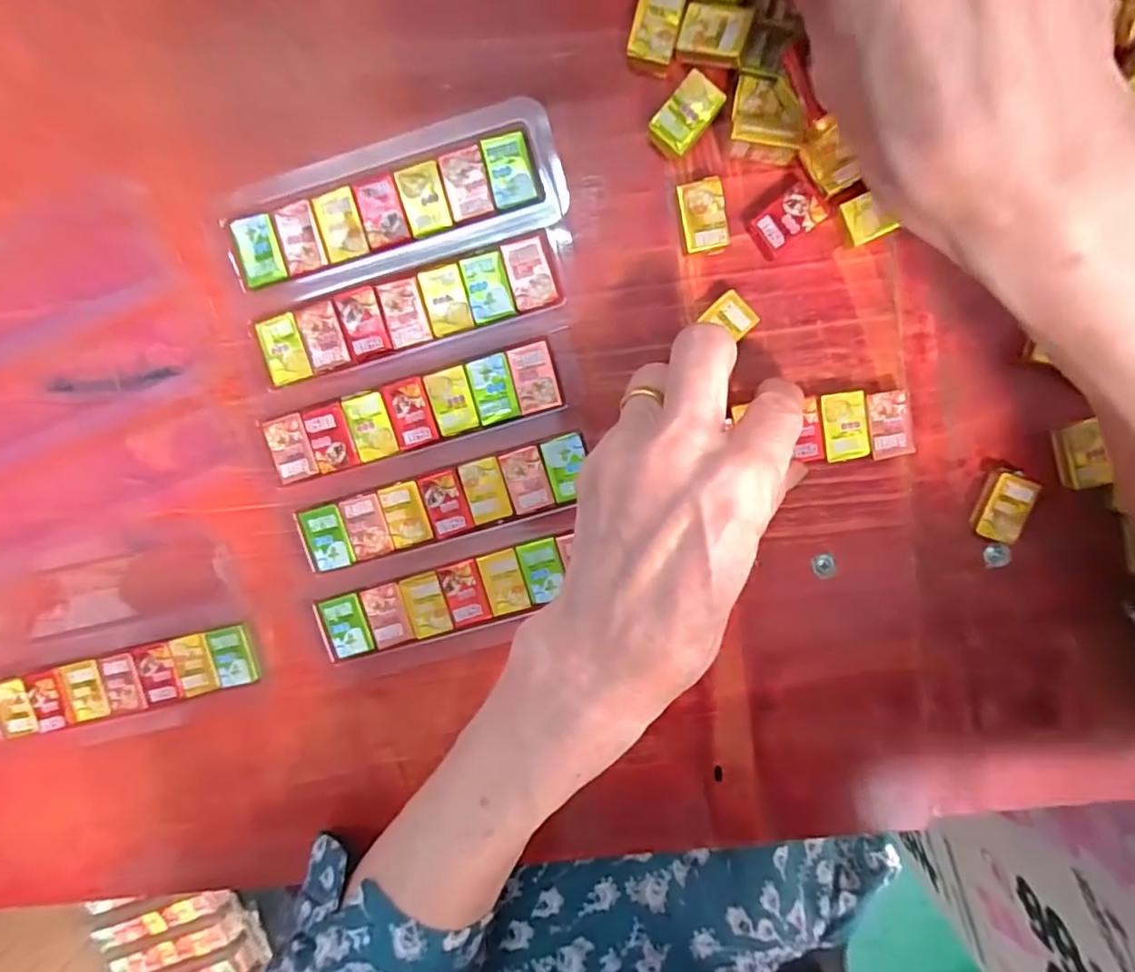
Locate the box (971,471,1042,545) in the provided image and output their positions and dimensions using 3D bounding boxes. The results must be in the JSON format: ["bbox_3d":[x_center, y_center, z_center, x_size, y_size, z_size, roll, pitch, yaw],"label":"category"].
[{"bbox_3d":[0.170,0.008,0.230,0.017,0.010,0.027,20,96,1],"label":"box"}]

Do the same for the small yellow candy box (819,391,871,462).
[{"bbox_3d":[0.107,-0.023,0.228,0.017,0.007,0.026,-9,95,4],"label":"small yellow candy box"}]

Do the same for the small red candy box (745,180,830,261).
[{"bbox_3d":[0.082,-0.100,0.220,0.025,0.009,0.018,-37,93,5],"label":"small red candy box"}]

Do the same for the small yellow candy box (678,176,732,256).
[{"bbox_3d":[0.051,-0.101,0.221,0.016,0.009,0.025,-10,95,4],"label":"small yellow candy box"}]

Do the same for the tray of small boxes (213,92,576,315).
[{"bbox_3d":[-0.066,-0.106,0.225,0.130,0.008,0.047,-15,94,4],"label":"tray of small boxes"}]

